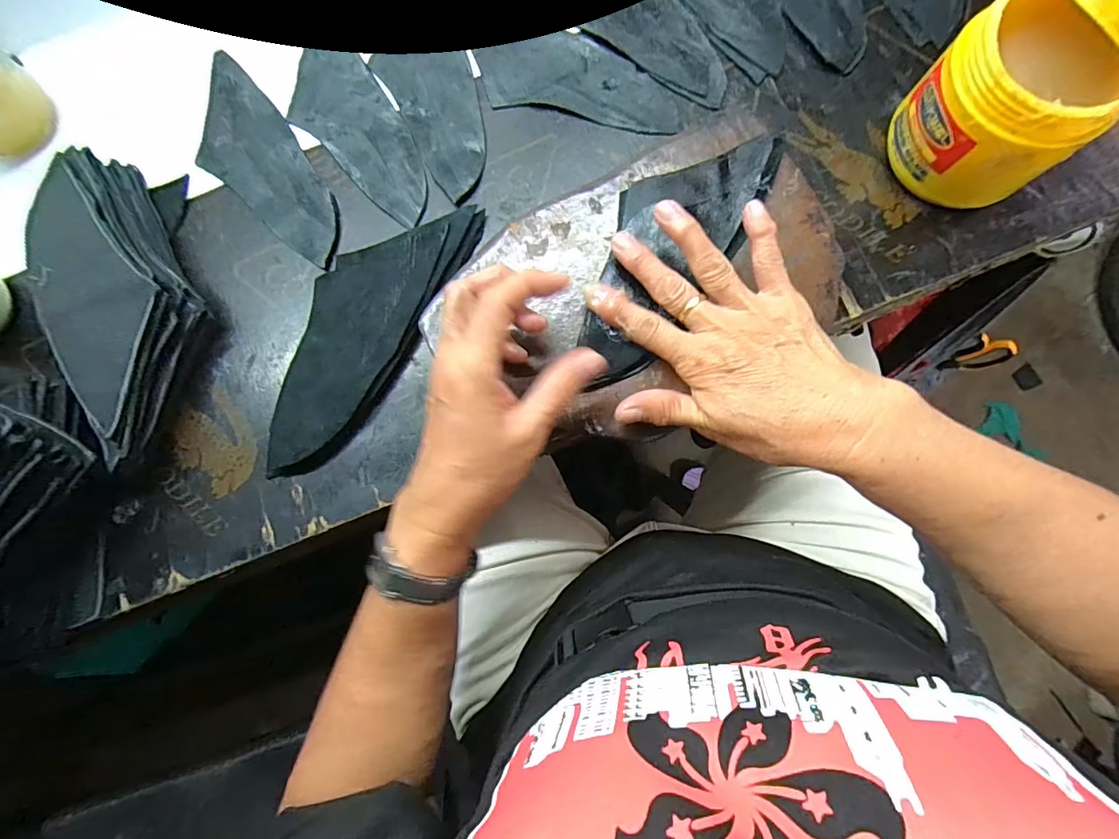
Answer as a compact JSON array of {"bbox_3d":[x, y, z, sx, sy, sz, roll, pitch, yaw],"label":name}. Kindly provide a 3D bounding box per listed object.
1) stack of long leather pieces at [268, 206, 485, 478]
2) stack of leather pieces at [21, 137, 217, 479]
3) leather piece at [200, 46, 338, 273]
[{"bbox_3d":[-0.136,-0.065,0.325,0.072,0.016,0.214,33,85,7],"label":"stack of long leather pieces"},{"bbox_3d":[-0.286,-0.082,0.315,0.074,0.053,0.207,-19,82,1],"label":"stack of leather pieces"},{"bbox_3d":[-0.218,-0.189,0.353,0.064,0.009,0.174,-41,82,-3],"label":"leather piece"}]

